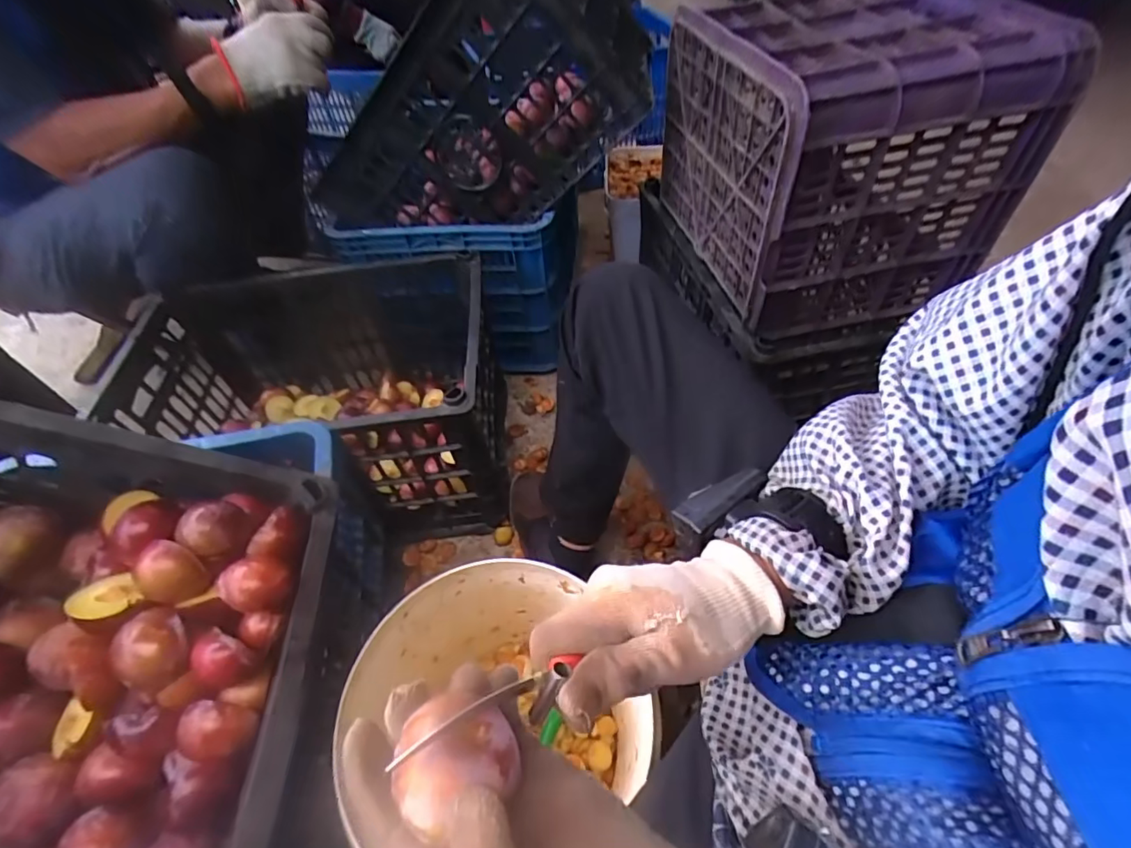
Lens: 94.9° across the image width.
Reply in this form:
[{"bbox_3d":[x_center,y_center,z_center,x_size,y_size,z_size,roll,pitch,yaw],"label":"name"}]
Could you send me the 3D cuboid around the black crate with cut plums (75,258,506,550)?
[{"bbox_3d":[-0.348,-0.036,0.789,0.469,0.276,0.339,-6,51,-2],"label":"black crate with cut plums"}]

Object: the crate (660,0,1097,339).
[{"bbox_3d":[0.333,-0.367,0.694,0.300,0.293,0.354,-10,51,-5],"label":"crate"}]

